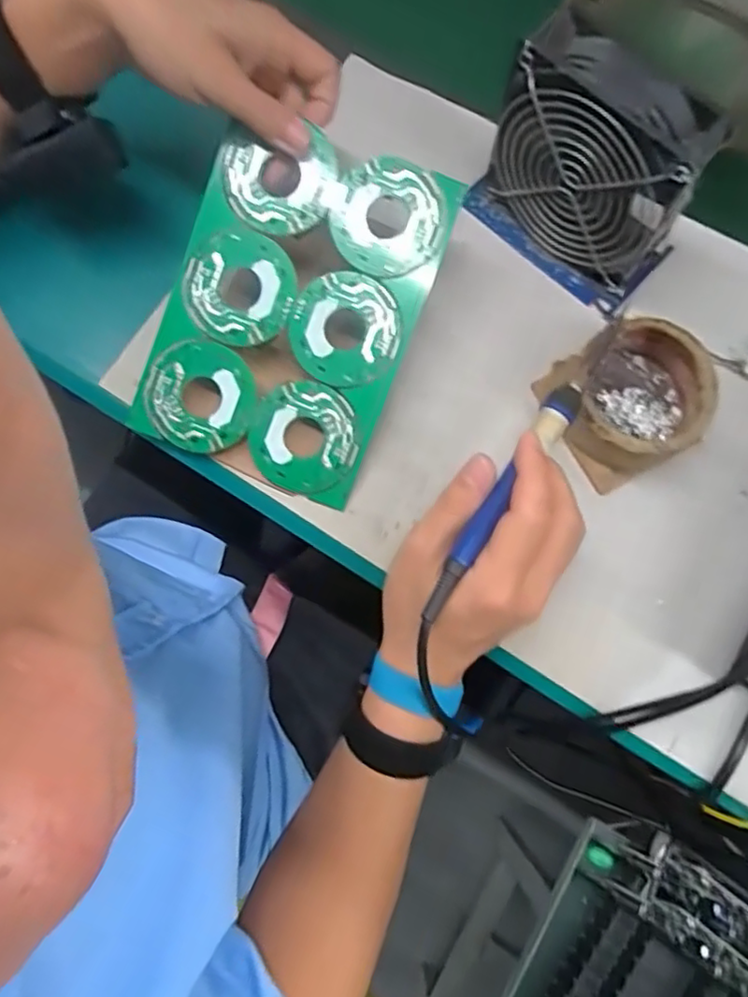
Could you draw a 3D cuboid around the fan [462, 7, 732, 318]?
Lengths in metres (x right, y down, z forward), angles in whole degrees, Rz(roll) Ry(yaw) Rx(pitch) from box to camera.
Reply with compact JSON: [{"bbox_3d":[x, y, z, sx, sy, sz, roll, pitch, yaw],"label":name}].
[{"bbox_3d":[0.129,-0.200,0.387,0.131,0.122,0.055,41,80,9],"label":"fan"}]

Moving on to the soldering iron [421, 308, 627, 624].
[{"bbox_3d":[0.083,-0.022,0.333,0.016,0.014,0.194,32,79,8],"label":"soldering iron"}]

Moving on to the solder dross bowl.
[{"bbox_3d":[0.163,-0.062,0.391,0.080,0.040,0.084,0,76,0],"label":"solder dross bowl"}]

